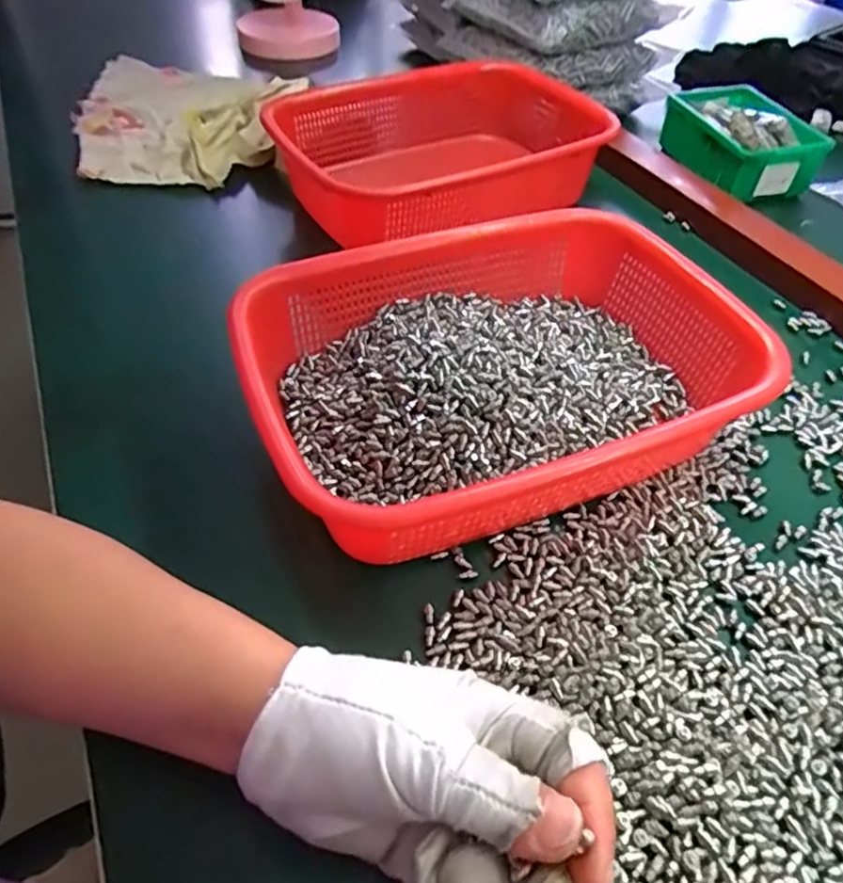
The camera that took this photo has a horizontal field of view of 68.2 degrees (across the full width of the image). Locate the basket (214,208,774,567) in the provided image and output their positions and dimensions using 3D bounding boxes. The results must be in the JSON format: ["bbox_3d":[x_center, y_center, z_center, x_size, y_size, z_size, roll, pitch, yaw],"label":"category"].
[{"bbox_3d":[0.047,-0.041,0.378,0.283,0.076,0.206,-17,50,-15],"label":"basket"}]

